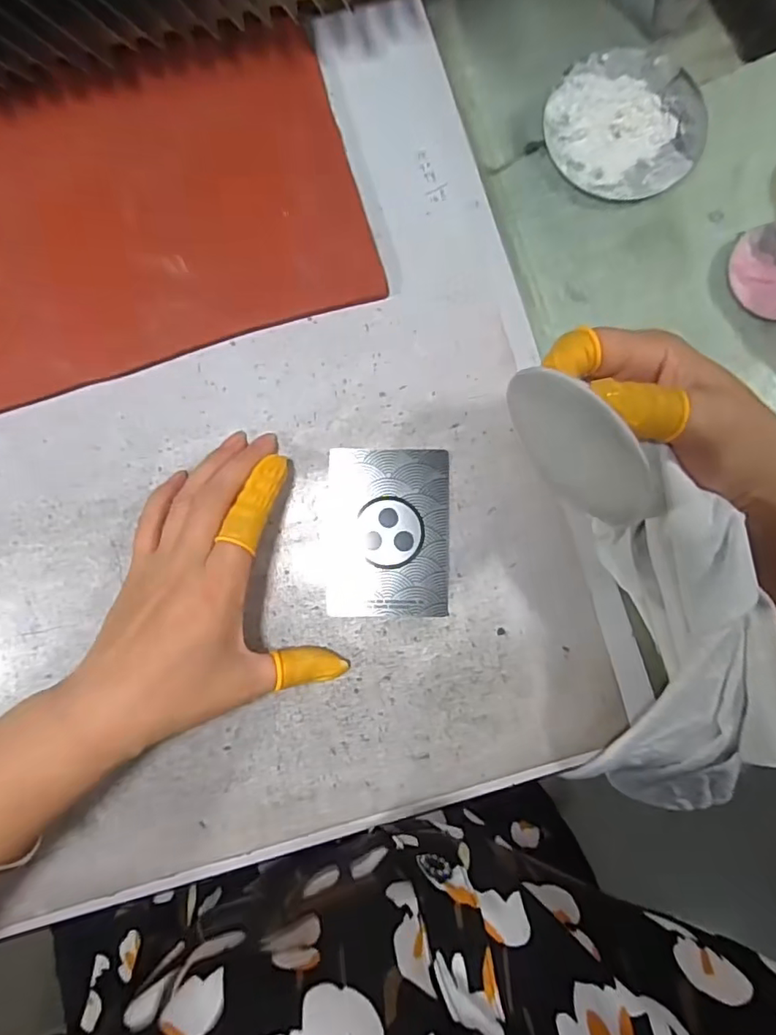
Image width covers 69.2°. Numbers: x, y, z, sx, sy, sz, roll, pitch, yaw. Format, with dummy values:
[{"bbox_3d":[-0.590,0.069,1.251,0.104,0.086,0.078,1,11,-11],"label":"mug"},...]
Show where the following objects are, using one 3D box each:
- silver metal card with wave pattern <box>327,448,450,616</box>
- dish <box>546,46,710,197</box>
[{"bbox_3d":[0.000,0.008,0.295,0.063,0.004,0.087,0,86,2],"label":"silver metal card with wave pattern"},{"bbox_3d":[0.130,-0.216,0.307,0.085,0.008,0.083,0,86,2],"label":"dish"}]

